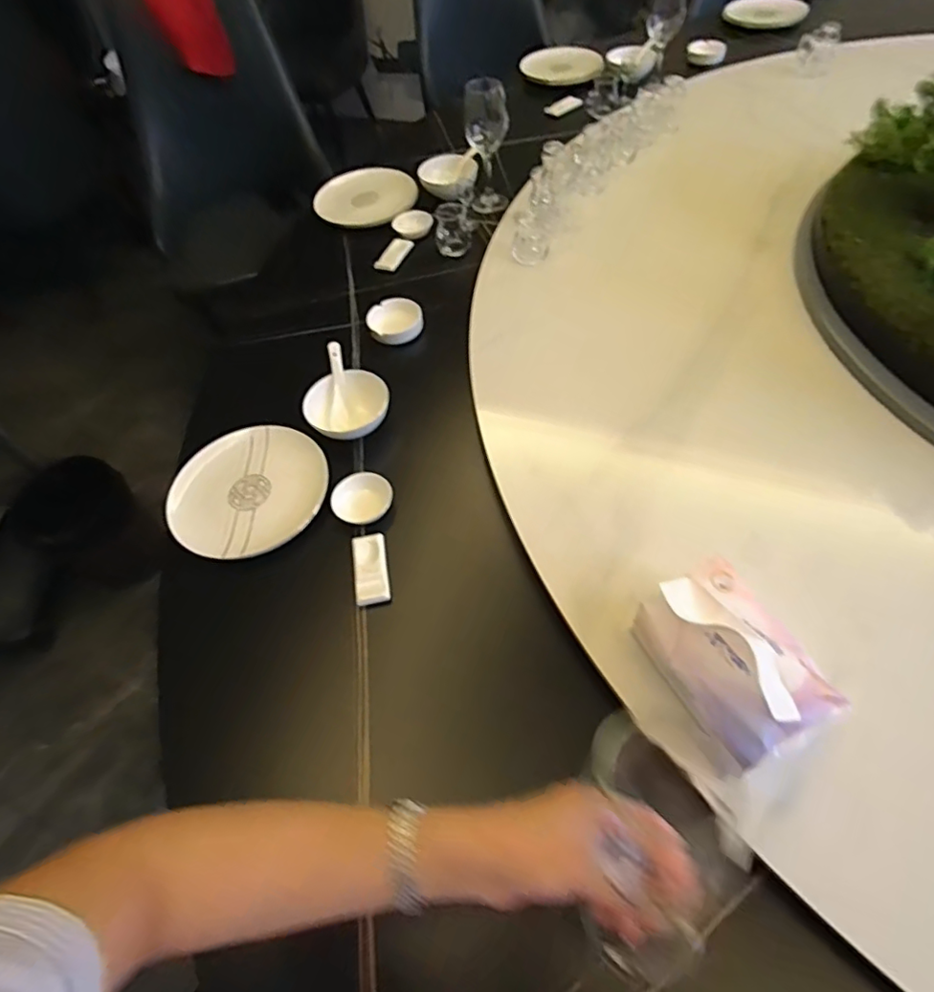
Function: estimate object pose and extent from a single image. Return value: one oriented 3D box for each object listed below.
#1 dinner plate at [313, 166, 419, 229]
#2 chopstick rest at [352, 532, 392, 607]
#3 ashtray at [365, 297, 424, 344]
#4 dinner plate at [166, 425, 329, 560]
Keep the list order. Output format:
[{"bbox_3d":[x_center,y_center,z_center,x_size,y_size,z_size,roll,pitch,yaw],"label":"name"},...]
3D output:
[{"bbox_3d":[-0.202,-0.592,1.116,0.191,0.019,0.188,-3,55,4],"label":"dinner plate"},{"bbox_3d":[-0.111,0.085,0.659,0.037,0.013,0.089,-11,55,-2],"label":"chopstick rest"},{"bbox_3d":[-0.113,-0.279,0.898,0.087,0.034,0.071,-12,55,-2],"label":"ashtray"},{"bbox_3d":[-0.283,-0.013,0.729,0.193,0.023,0.194,-3,55,4],"label":"dinner plate"}]

